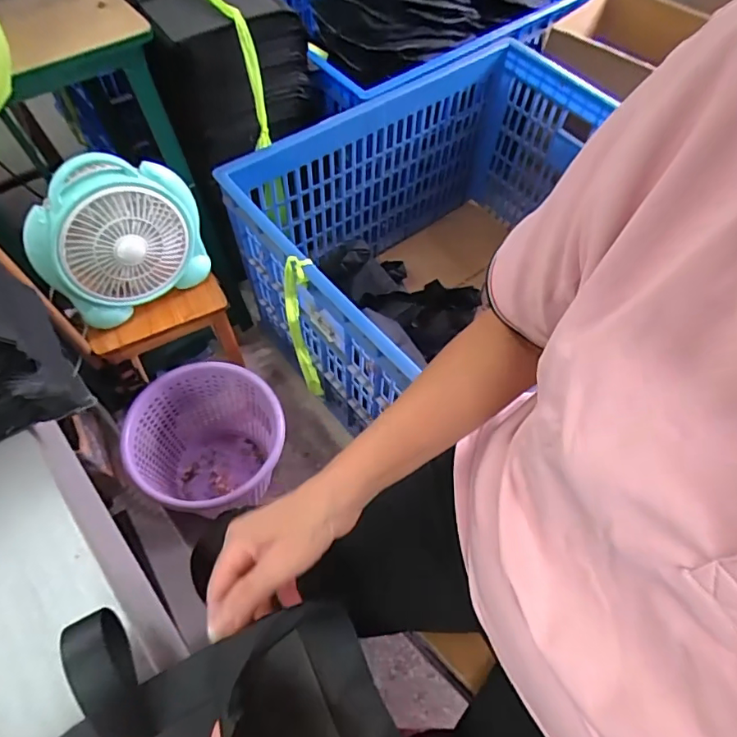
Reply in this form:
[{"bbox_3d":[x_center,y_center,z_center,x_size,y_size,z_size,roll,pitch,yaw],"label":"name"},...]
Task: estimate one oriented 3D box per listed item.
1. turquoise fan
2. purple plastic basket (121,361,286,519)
[{"bbox_3d":[-0.376,-0.198,0.793,0.240,0.213,0.091,-28,64,-18],"label":"turquoise fan"},{"bbox_3d":[-0.316,0.176,1.066,0.294,0.328,0.265,33,63,16],"label":"purple plastic basket"}]

